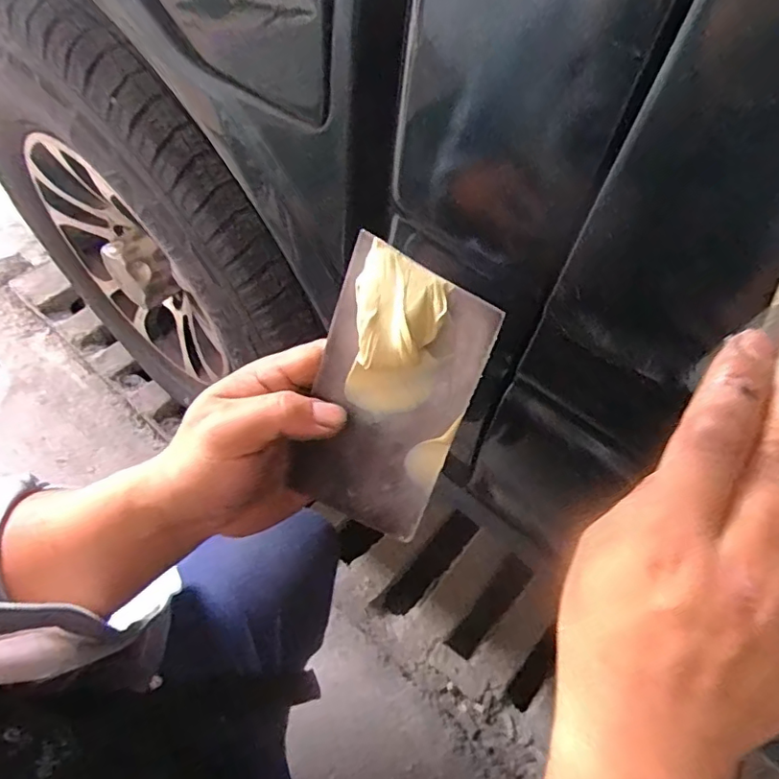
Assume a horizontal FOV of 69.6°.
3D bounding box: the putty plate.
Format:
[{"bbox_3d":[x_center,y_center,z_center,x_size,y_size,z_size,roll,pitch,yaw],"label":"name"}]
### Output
[{"bbox_3d":[-0.003,0.007,0.265,0.072,0.133,0.019,23,20,8],"label":"putty plate"}]

